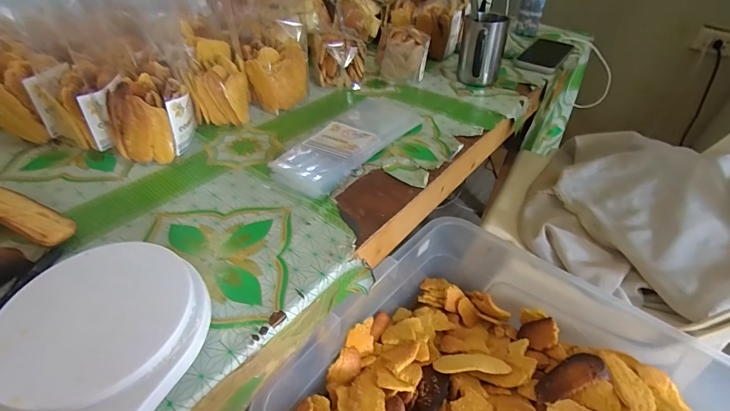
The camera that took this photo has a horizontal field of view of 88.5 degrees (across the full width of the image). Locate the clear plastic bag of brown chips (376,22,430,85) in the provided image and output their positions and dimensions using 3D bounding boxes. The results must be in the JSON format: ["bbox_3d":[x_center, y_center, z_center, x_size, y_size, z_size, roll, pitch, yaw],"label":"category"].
[{"bbox_3d":[0.067,-0.269,0.681,0.091,0.087,0.063,4,44,0],"label":"clear plastic bag of brown chips"}]

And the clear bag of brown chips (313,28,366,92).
[{"bbox_3d":[-0.046,-0.259,0.668,0.089,0.078,0.067,-2,44,-6],"label":"clear bag of brown chips"}]

